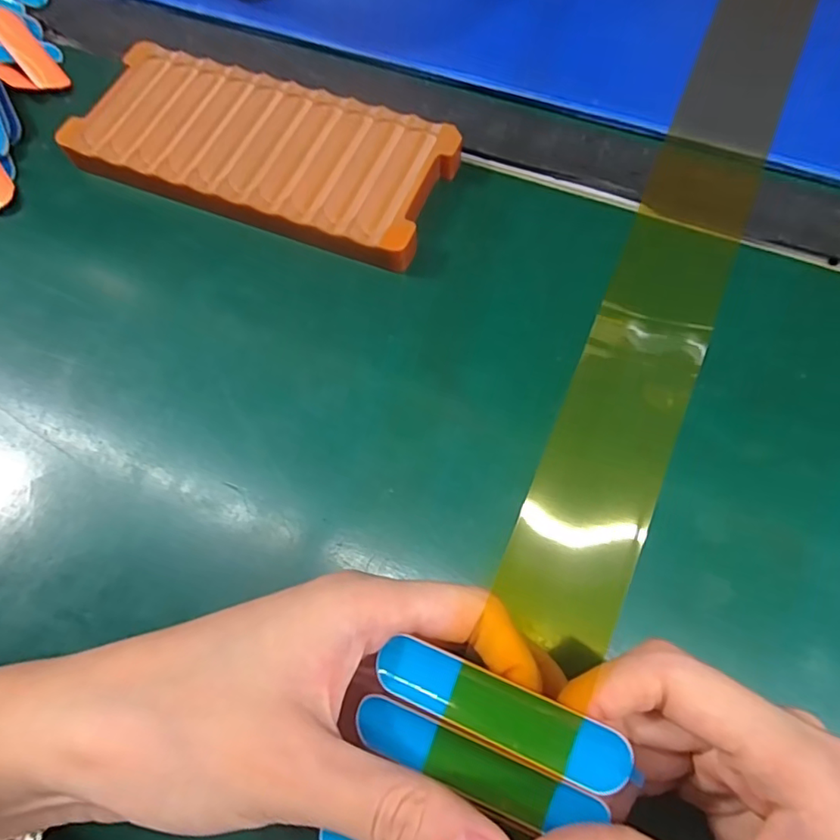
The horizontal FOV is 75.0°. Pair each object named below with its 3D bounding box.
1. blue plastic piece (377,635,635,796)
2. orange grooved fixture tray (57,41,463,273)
[{"bbox_3d":[0.018,0.069,0.131,0.060,0.004,0.013,19,69,16],"label":"blue plastic piece"},{"bbox_3d":[-0.073,-0.124,0.254,0.169,0.015,0.078,21,69,9],"label":"orange grooved fixture tray"}]

